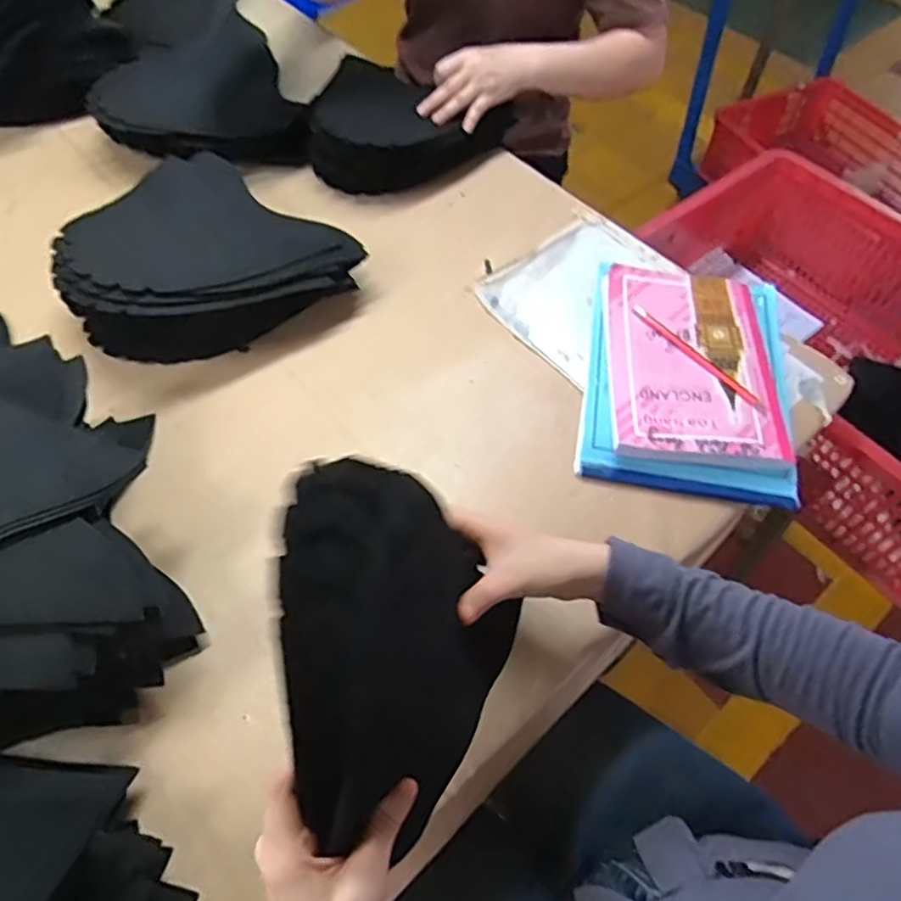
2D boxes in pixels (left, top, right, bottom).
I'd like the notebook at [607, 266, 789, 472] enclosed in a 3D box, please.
[{"bbox_3d":[0.254,-0.102,0.702,0.164,0.013,0.258,2,59,3],"label":"notebook"}]

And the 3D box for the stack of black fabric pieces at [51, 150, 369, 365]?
[{"bbox_3d":[-0.279,-0.235,0.734,0.296,0.098,0.251,-27,64,-18],"label":"stack of black fabric pieces"}]

